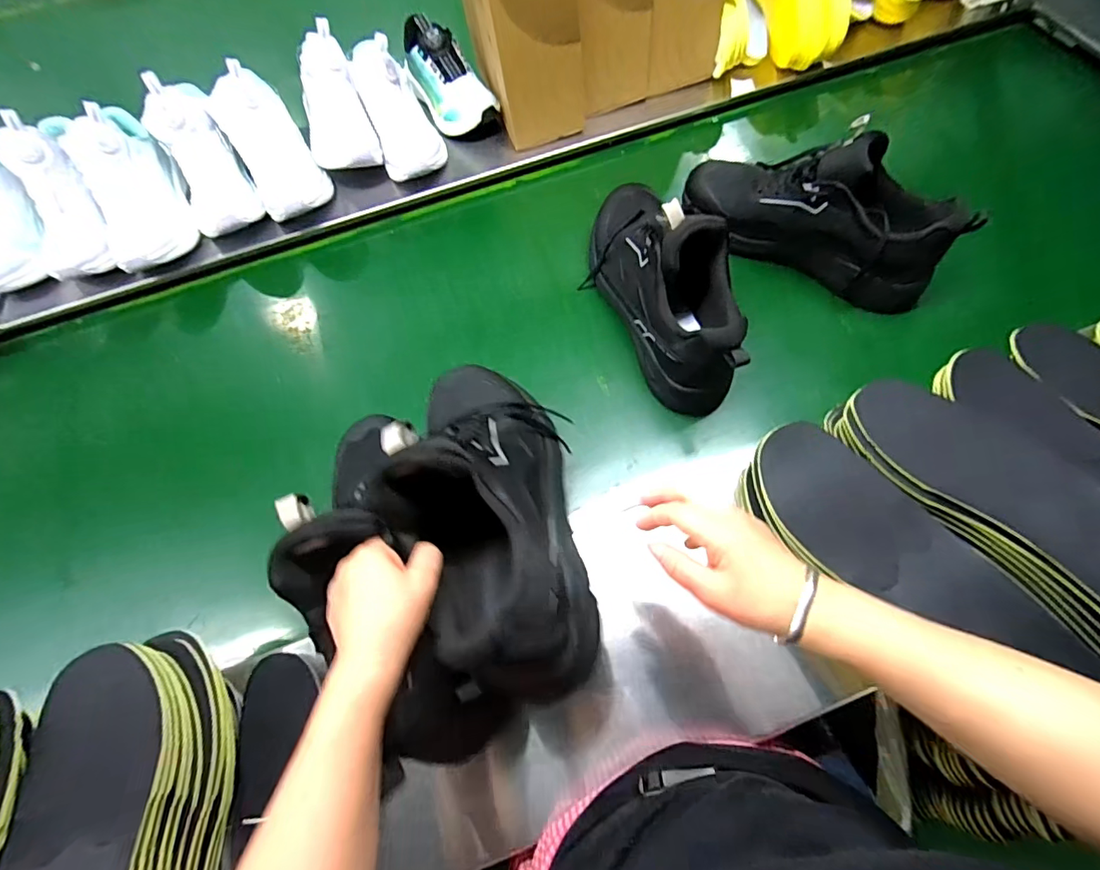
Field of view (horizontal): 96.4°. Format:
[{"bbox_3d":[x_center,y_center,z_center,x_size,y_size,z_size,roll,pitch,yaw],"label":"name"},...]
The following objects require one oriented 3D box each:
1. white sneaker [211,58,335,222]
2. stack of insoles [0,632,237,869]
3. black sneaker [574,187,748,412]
[{"bbox_3d":[-0.393,-0.409,0.694,0.098,0.075,0.197,-27,109,-8],"label":"white sneaker"},{"bbox_3d":[-0.304,0.292,0.345,0.113,0.084,0.291,-23,51,-7],"label":"stack of insoles"},{"bbox_3d":[0.135,-0.191,0.581,0.103,0.162,0.307,-20,67,-5],"label":"black sneaker"}]

